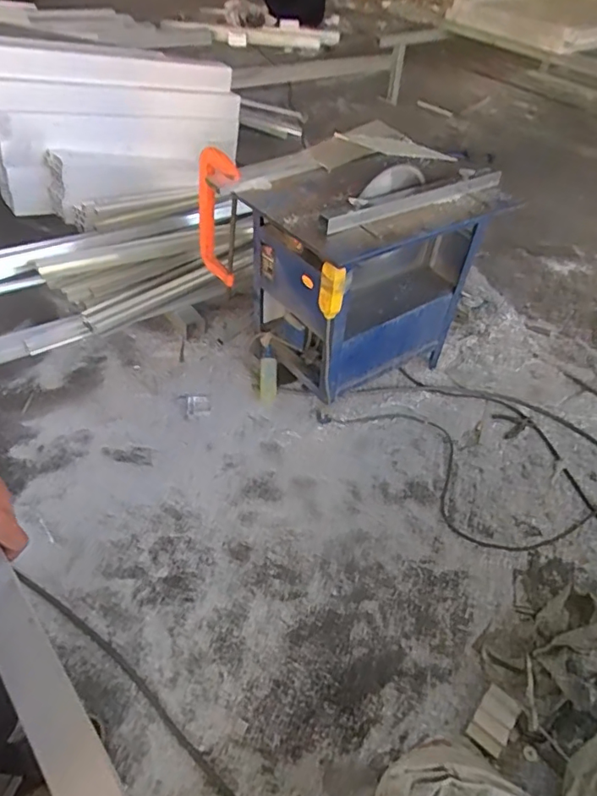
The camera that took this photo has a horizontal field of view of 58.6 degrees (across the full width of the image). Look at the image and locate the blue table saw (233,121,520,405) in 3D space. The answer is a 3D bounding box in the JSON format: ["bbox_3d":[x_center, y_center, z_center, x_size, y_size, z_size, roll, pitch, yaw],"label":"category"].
[{"bbox_3d":[0.201,-0.389,1.573,0.633,0.630,0.470,-17,50,-21],"label":"blue table saw"}]

